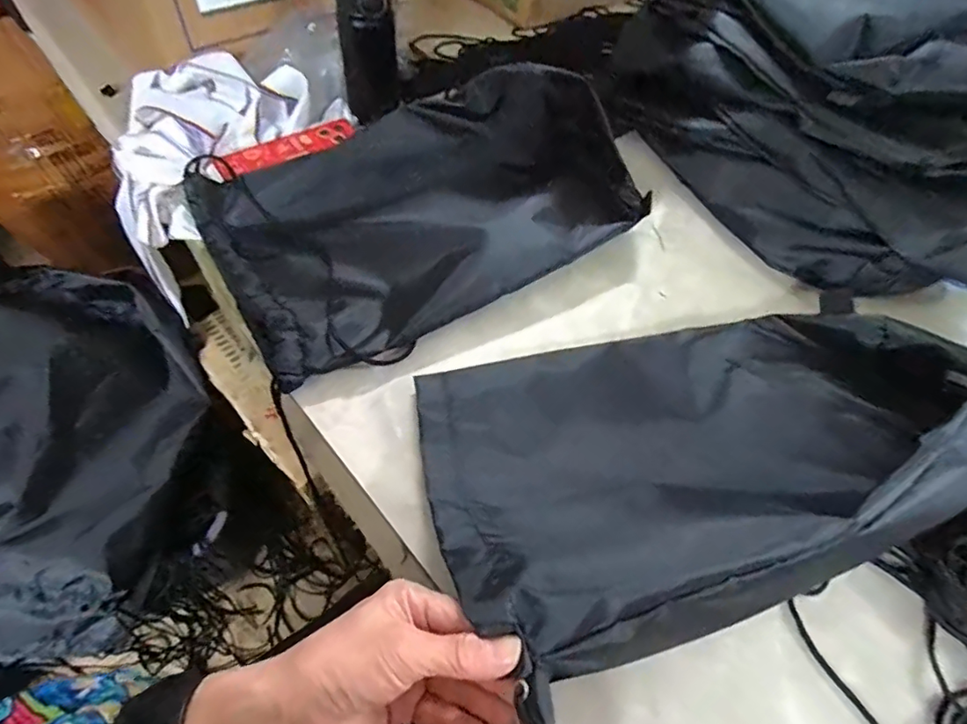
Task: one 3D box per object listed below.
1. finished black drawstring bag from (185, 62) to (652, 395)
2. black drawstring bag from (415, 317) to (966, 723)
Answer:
[{"bbox_3d":[-0.056,-0.167,0.517,0.400,0.073,0.262,-27,63,-20],"label":"finished black drawstring bag"},{"bbox_3d":[0.161,0.040,0.374,0.411,0.114,0.223,-17,60,-14],"label":"black drawstring bag"}]

